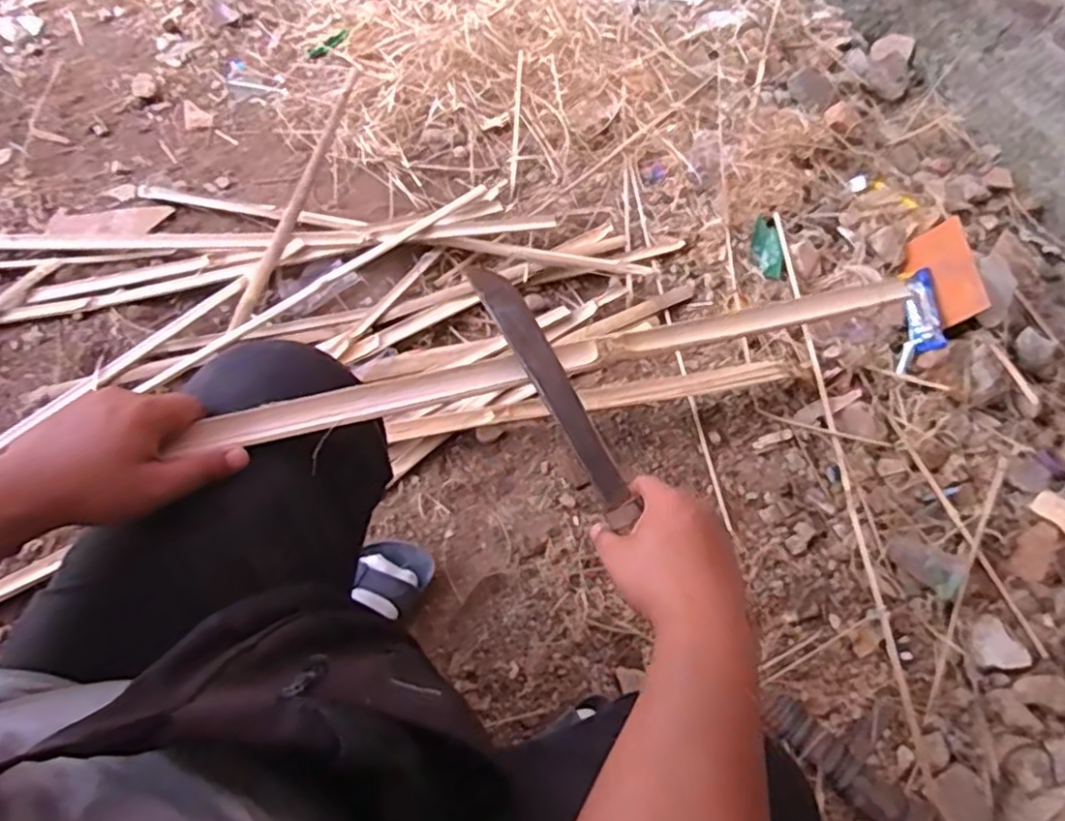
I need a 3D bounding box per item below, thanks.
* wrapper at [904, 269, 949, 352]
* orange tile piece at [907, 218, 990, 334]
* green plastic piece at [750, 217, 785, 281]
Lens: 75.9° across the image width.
[{"bbox_3d":[0.630,-0.161,1.105,0.047,0.015,0.162,-5,55,22],"label":"wrapper"},{"bbox_3d":[0.678,-0.228,1.121,0.084,0.015,0.211,-16,51,29],"label":"orange tile piece"},{"bbox_3d":[0.397,-0.276,1.161,0.051,0.010,0.125,4,58,-6],"label":"green plastic piece"}]

